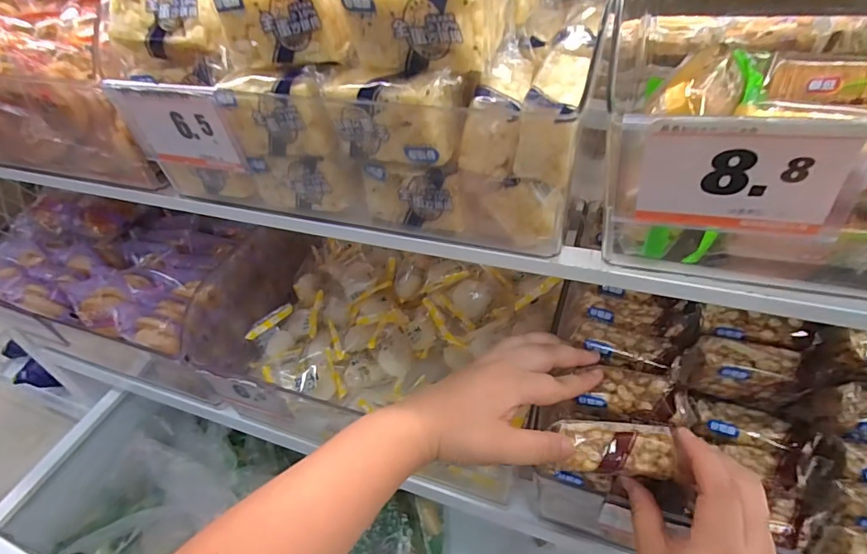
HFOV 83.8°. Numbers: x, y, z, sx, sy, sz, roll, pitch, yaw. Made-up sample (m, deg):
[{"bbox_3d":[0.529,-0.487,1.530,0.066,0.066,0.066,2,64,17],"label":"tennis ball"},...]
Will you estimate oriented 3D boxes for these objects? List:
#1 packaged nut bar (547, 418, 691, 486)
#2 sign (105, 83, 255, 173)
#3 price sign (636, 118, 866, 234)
[{"bbox_3d":[0.119,0.111,0.314,0.077,0.017,0.032,6,46,13],"label":"packaged nut bar"},{"bbox_3d":[-0.176,-0.103,0.333,0.098,0.063,0.005,11,51,18],"label":"sign"},{"bbox_3d":[0.140,-0.045,0.221,0.083,0.060,0.005,12,48,17],"label":"price sign"}]

